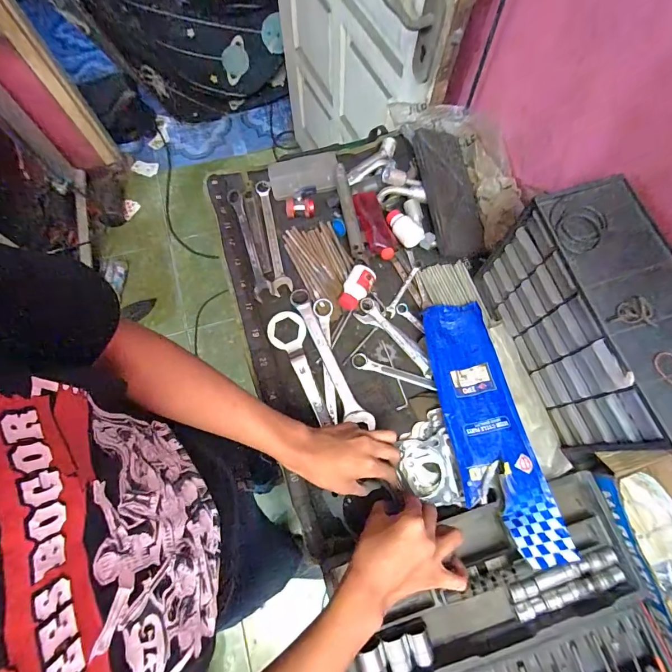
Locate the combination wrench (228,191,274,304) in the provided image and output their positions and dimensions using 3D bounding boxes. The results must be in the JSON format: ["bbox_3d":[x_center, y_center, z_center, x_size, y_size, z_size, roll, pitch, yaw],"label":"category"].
[{"bbox_3d":[-0.150,-0.159,0.642,0.028,0.014,0.217,-17,73,-6],"label":"combination wrench"}]

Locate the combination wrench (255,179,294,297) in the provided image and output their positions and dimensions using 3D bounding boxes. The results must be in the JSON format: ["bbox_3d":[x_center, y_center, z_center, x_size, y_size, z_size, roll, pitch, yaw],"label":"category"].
[{"bbox_3d":[-0.113,-0.174,0.648,0.033,0.011,0.220,-13,73,-5],"label":"combination wrench"}]

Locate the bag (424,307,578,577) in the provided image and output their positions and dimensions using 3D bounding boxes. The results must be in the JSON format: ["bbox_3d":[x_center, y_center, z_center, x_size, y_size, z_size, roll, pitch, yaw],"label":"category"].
[{"bbox_3d":[0.211,0.122,0.532,0.113,0.048,0.364,-11,73,-4],"label":"bag"}]

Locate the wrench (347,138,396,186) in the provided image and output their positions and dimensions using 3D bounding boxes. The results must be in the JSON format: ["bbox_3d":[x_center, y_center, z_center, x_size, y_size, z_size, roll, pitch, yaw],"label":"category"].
[{"bbox_3d":[0.070,-0.316,0.689,0.110,0.026,0.038,-39,76,5],"label":"wrench"}]

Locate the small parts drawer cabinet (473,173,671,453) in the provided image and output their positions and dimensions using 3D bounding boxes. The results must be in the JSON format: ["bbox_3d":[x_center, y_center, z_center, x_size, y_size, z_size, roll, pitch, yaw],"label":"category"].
[{"bbox_3d":[0.327,-0.015,0.486,0.128,0.192,0.286,-19,74,-7],"label":"small parts drawer cabinet"}]

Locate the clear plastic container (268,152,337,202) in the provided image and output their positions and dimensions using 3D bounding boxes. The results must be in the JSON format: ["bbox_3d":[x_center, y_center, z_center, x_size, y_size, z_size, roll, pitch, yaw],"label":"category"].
[{"bbox_3d":[-0.059,-0.293,0.675,0.122,0.027,0.073,-12,73,-5],"label":"clear plastic container"}]

